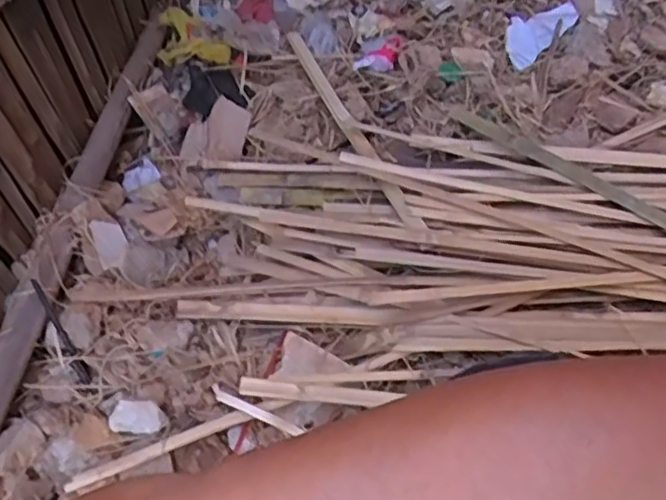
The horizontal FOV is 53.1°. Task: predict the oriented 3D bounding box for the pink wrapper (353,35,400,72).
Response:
[{"bbox_3d":[0.077,-0.332,1.142,0.070,0.028,0.084,6,51,8],"label":"pink wrapper"}]

